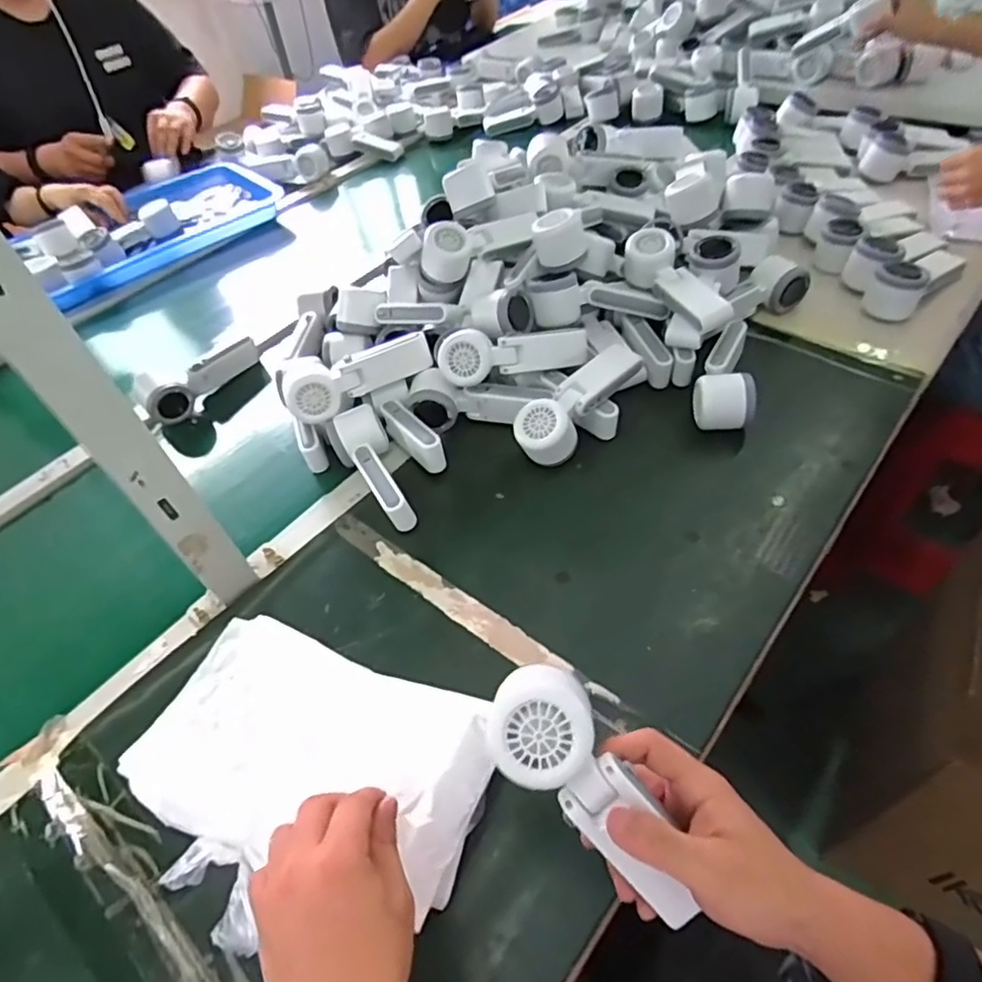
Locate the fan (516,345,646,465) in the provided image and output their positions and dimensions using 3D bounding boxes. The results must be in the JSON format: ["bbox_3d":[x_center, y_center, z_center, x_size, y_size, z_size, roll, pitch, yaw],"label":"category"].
[{"bbox_3d":[0.097,-0.091,0.680,0.165,0.067,0.057,-39,58,-23],"label":"fan"}]

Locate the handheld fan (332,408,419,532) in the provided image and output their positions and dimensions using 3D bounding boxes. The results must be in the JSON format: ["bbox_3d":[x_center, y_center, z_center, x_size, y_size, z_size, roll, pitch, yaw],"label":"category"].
[{"bbox_3d":[-0.125,-0.024,0.658,0.056,0.049,0.155,-20,50,-9],"label":"handheld fan"}]

